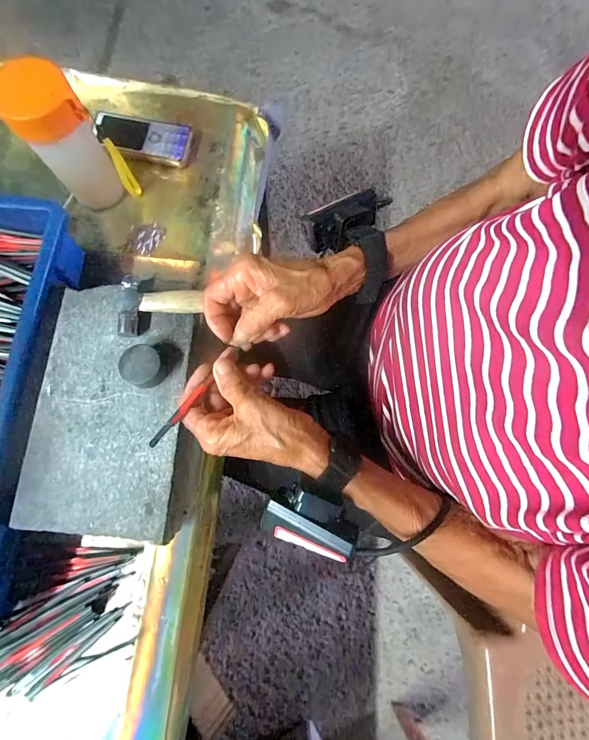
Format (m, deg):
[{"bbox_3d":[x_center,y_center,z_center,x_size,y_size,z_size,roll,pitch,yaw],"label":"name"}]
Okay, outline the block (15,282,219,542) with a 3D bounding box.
[{"bbox_3d":[-0.164,0.036,0.341,0.152,0.063,0.238,3,77,0],"label":"block"}]

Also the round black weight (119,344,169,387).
[{"bbox_3d":[-0.140,-0.003,0.315,0.035,0.023,0.037,0,76,-1],"label":"round black weight"}]

